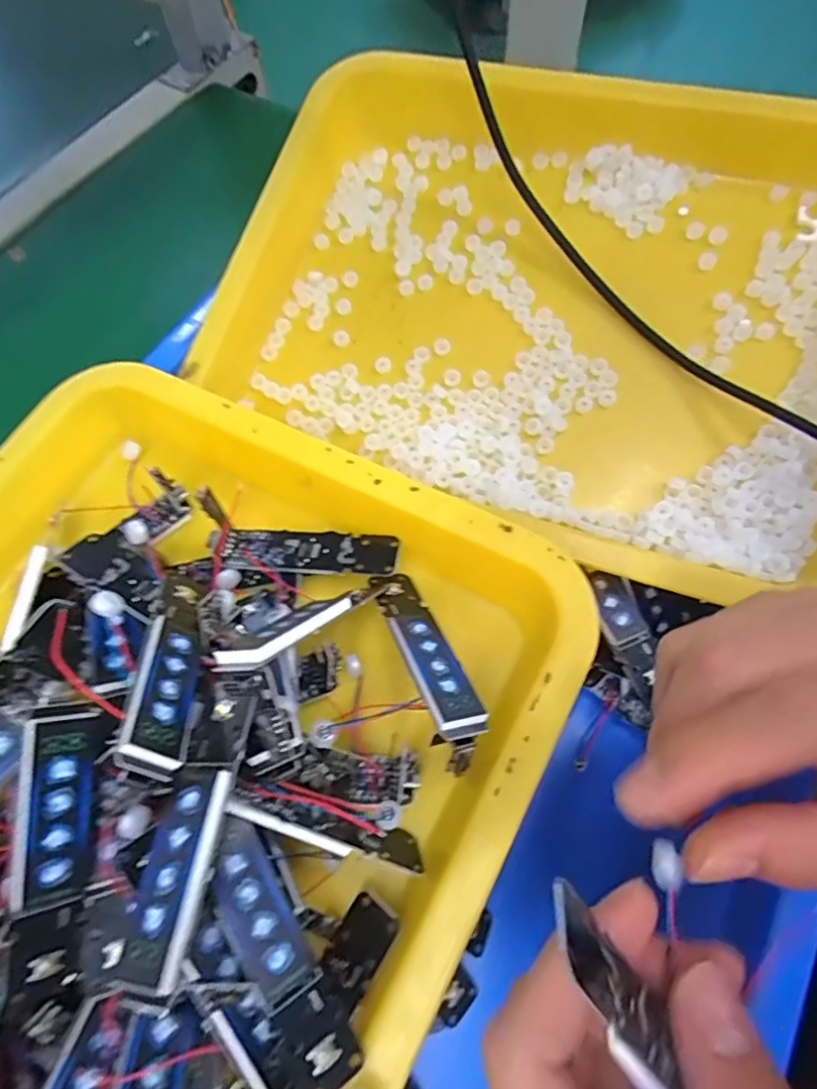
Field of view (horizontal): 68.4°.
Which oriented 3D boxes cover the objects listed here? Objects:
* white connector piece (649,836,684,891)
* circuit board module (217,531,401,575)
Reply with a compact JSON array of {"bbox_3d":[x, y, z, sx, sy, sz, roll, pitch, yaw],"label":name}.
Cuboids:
[{"bbox_3d":[0.062,0.077,0.145,0.006,0.004,0.011,4,65,5],"label":"white connector piece"},{"bbox_3d":[-0.042,0.003,0.248,0.074,0.008,0.019,5,65,5],"label":"circuit board module"}]

